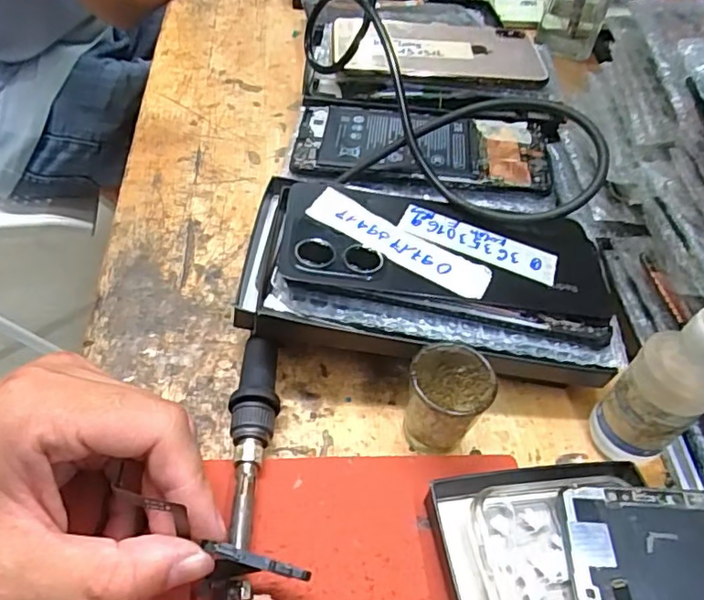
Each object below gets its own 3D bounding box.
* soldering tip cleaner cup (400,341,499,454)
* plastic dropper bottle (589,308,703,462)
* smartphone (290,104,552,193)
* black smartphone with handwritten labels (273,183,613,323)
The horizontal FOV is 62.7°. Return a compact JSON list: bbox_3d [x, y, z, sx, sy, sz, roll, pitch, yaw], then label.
[{"bbox_3d":[0.044,0.047,0.263,0.037,0.046,0.036,3,50,-3],"label":"soldering tip cleaner cup"},{"bbox_3d":[0.132,0.037,0.243,0.028,0.105,0.033,-30,59,-27],"label":"plastic dropper bottle"},{"bbox_3d":[0.045,-0.099,0.370,0.160,0.007,0.076,5,52,1],"label":"smartphone"},{"bbox_3d":[0.047,-0.026,0.289,0.161,0.009,0.067,9,52,-5],"label":"black smartphone with handwritten labels"}]

